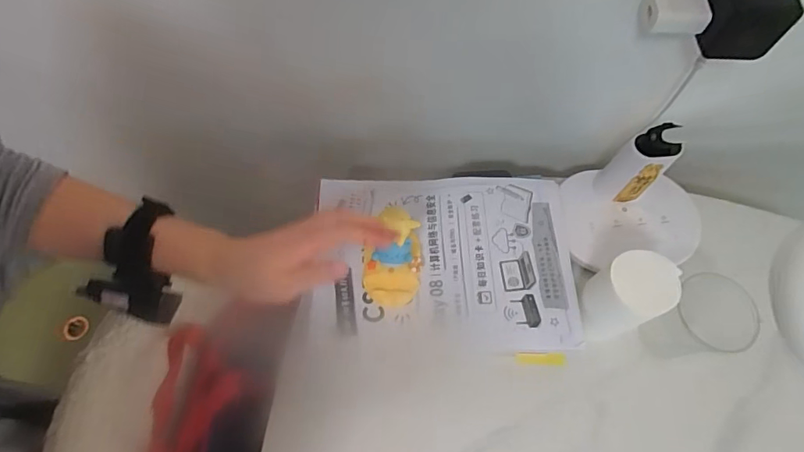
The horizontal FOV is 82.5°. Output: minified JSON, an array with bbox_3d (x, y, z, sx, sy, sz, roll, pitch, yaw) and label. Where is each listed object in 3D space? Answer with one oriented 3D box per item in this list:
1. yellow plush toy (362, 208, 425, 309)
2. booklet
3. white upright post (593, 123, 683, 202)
[{"bbox_3d":[-0.010,0.036,0.495,0.067,0.074,0.092,1,64,-2],"label":"yellow plush toy"},{"bbox_3d":[0.051,0.037,0.537,0.295,0.015,0.207,1,67,0],"label":"booklet"},{"bbox_3d":[0.282,-0.073,0.546,0.048,0.123,0.050,1,64,-2],"label":"white upright post"}]

